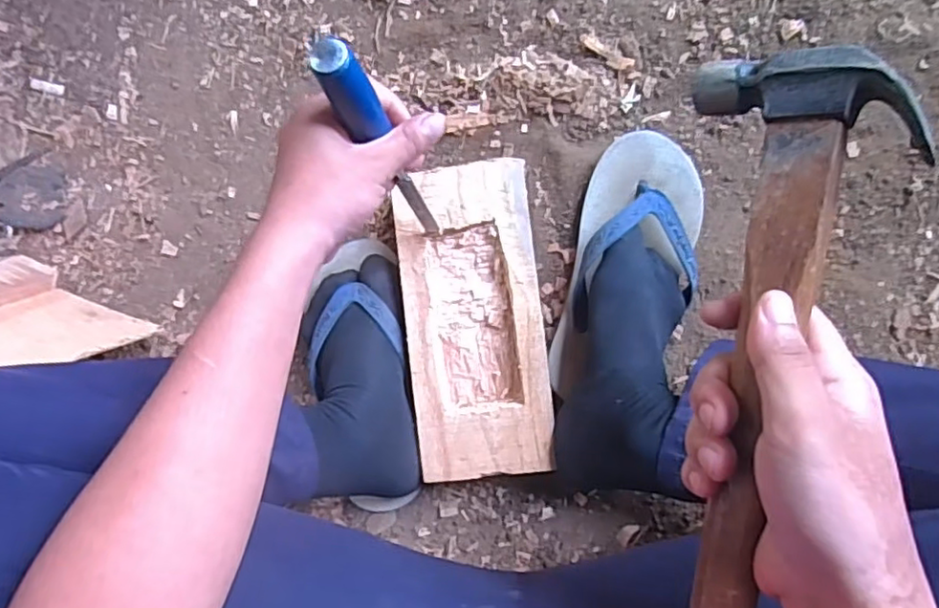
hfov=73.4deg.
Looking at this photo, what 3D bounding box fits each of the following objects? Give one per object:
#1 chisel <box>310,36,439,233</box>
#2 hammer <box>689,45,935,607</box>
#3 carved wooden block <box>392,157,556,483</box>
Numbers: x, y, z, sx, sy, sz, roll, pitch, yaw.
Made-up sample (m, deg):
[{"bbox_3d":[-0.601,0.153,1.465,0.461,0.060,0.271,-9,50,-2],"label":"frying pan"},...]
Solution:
[{"bbox_3d":[-0.051,-0.092,0.424,0.021,0.241,0.019,-11,73,6],"label":"chisel"},{"bbox_3d":[0.125,0.036,0.269,0.084,0.028,0.275,11,95,40],"label":"hammer"},{"bbox_3d":[0.005,0.013,0.536,0.115,0.037,0.257,-7,94,7],"label":"carved wooden block"}]

